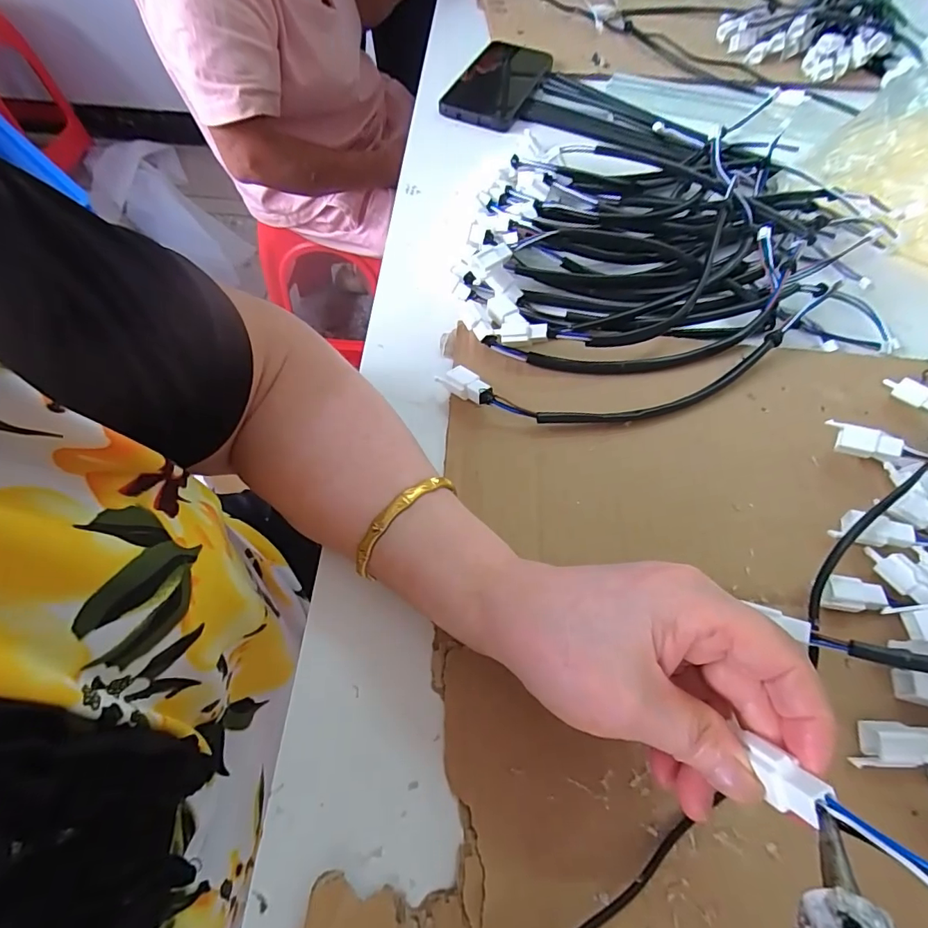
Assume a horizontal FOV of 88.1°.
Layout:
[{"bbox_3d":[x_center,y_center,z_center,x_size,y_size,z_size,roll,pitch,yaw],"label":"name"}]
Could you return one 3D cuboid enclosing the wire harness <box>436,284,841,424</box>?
[{"bbox_3d":[0.144,-0.068,0.325,0.312,0.018,0.067,-14,63,-11],"label":"wire harness"}]

